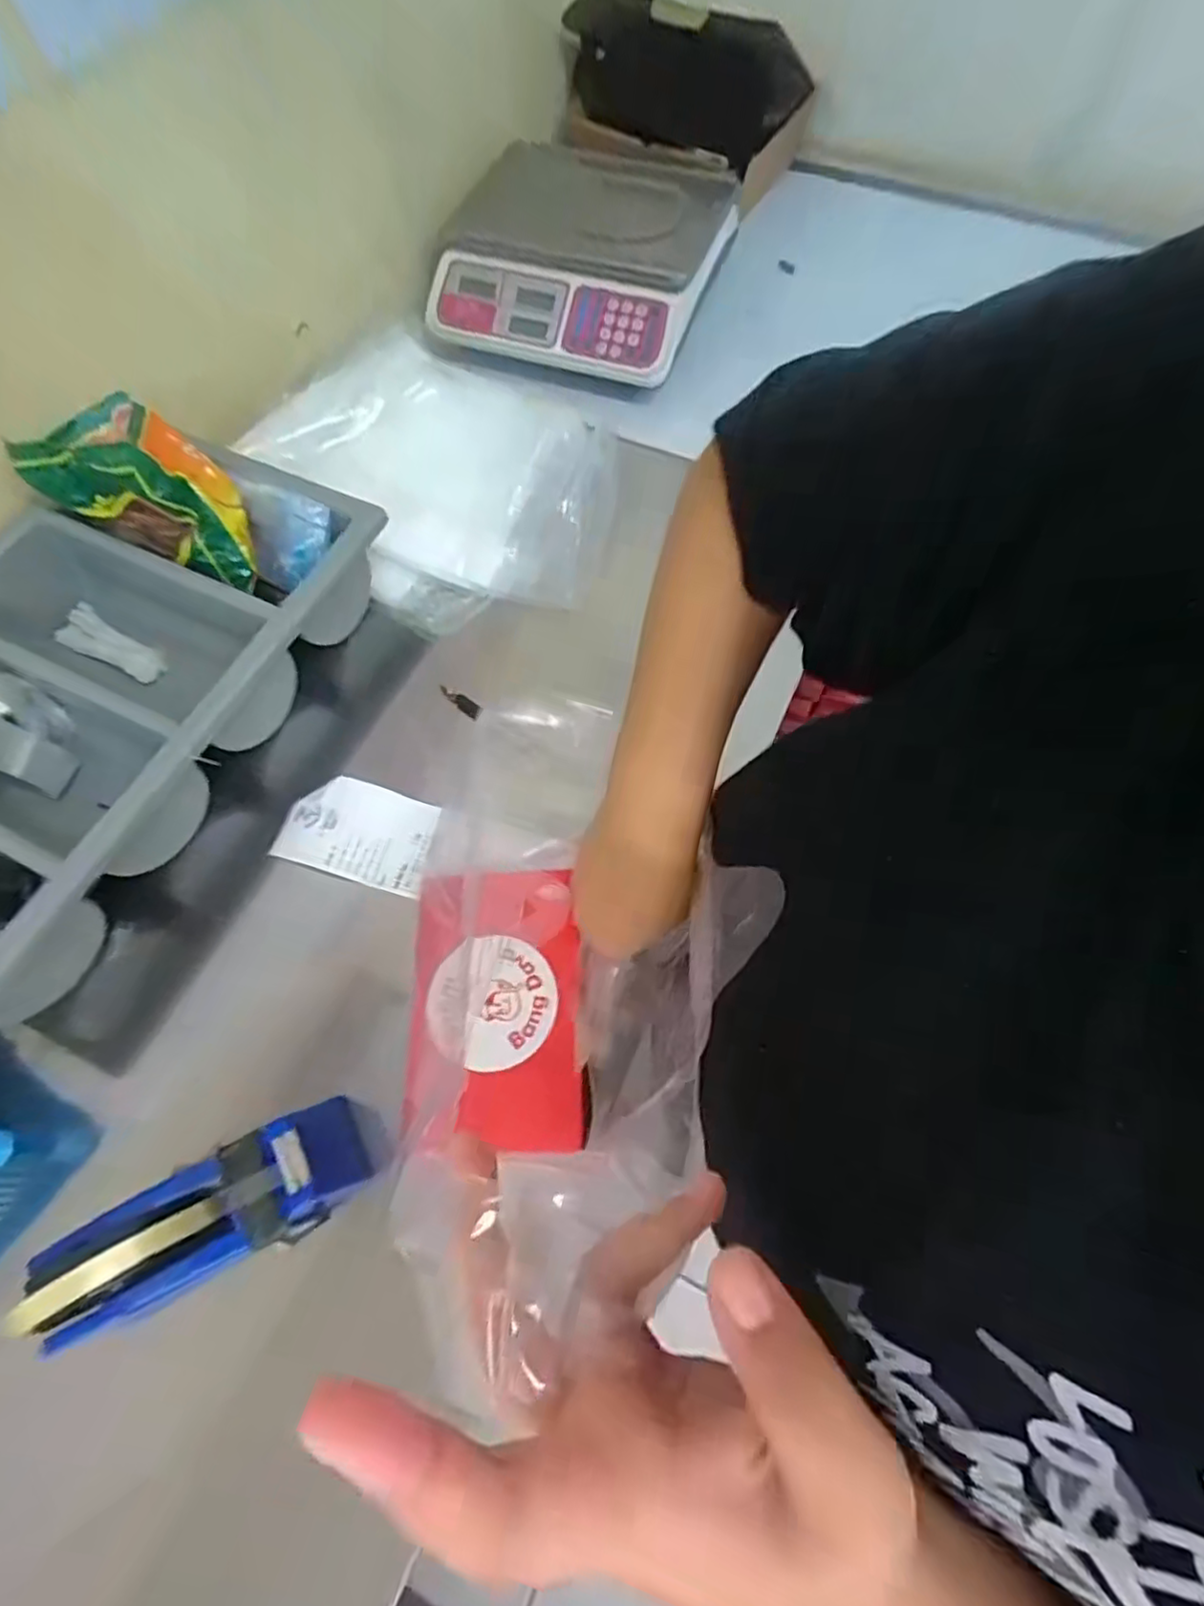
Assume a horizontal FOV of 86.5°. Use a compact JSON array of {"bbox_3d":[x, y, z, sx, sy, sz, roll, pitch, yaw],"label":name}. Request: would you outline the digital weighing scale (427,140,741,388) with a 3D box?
[{"bbox_3d":[-0.041,-0.676,0.797,0.341,0.112,0.275,14,67,7],"label":"digital weighing scale"}]

